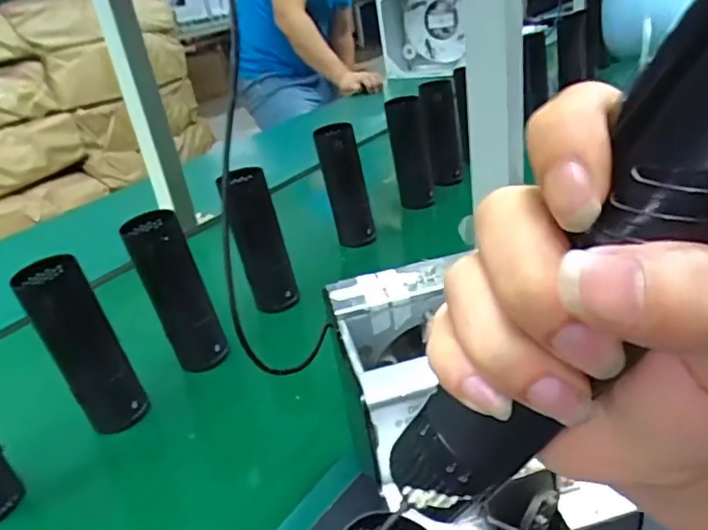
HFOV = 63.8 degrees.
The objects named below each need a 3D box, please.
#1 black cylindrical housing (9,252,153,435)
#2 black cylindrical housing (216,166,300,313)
[{"bbox_3d":[-0.243,0.074,0.514,0.062,0.158,0.060,-6,28,3],"label":"black cylindrical housing"},{"bbox_3d":[-0.108,-0.028,0.654,0.059,0.157,0.047,-11,28,-7],"label":"black cylindrical housing"}]

